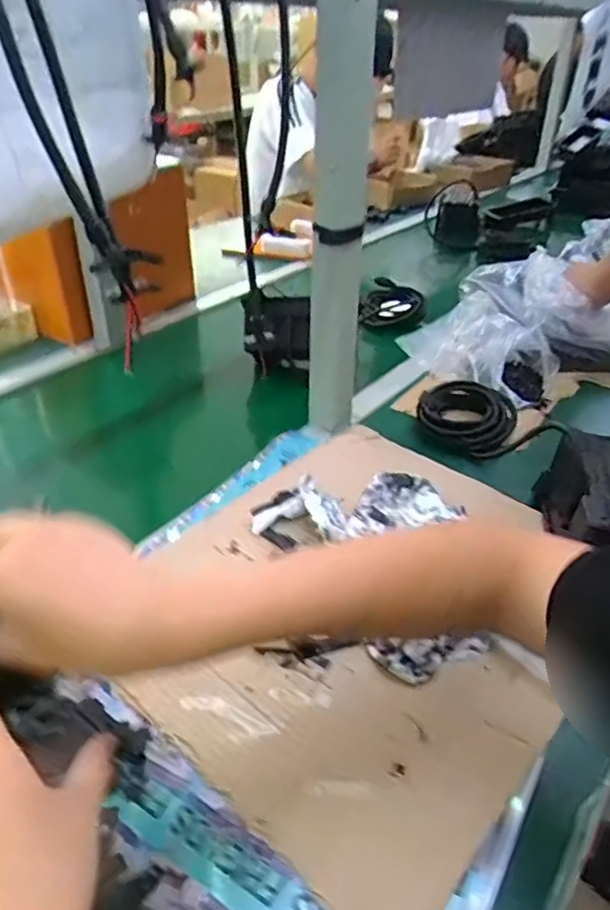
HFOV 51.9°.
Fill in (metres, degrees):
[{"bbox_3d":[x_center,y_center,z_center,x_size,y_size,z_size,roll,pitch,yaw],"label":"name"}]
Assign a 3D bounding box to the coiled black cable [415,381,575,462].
[{"bbox_3d":[0.233,-0.044,0.791,0.178,0.043,0.134,7,35,9],"label":"coiled black cable"}]

